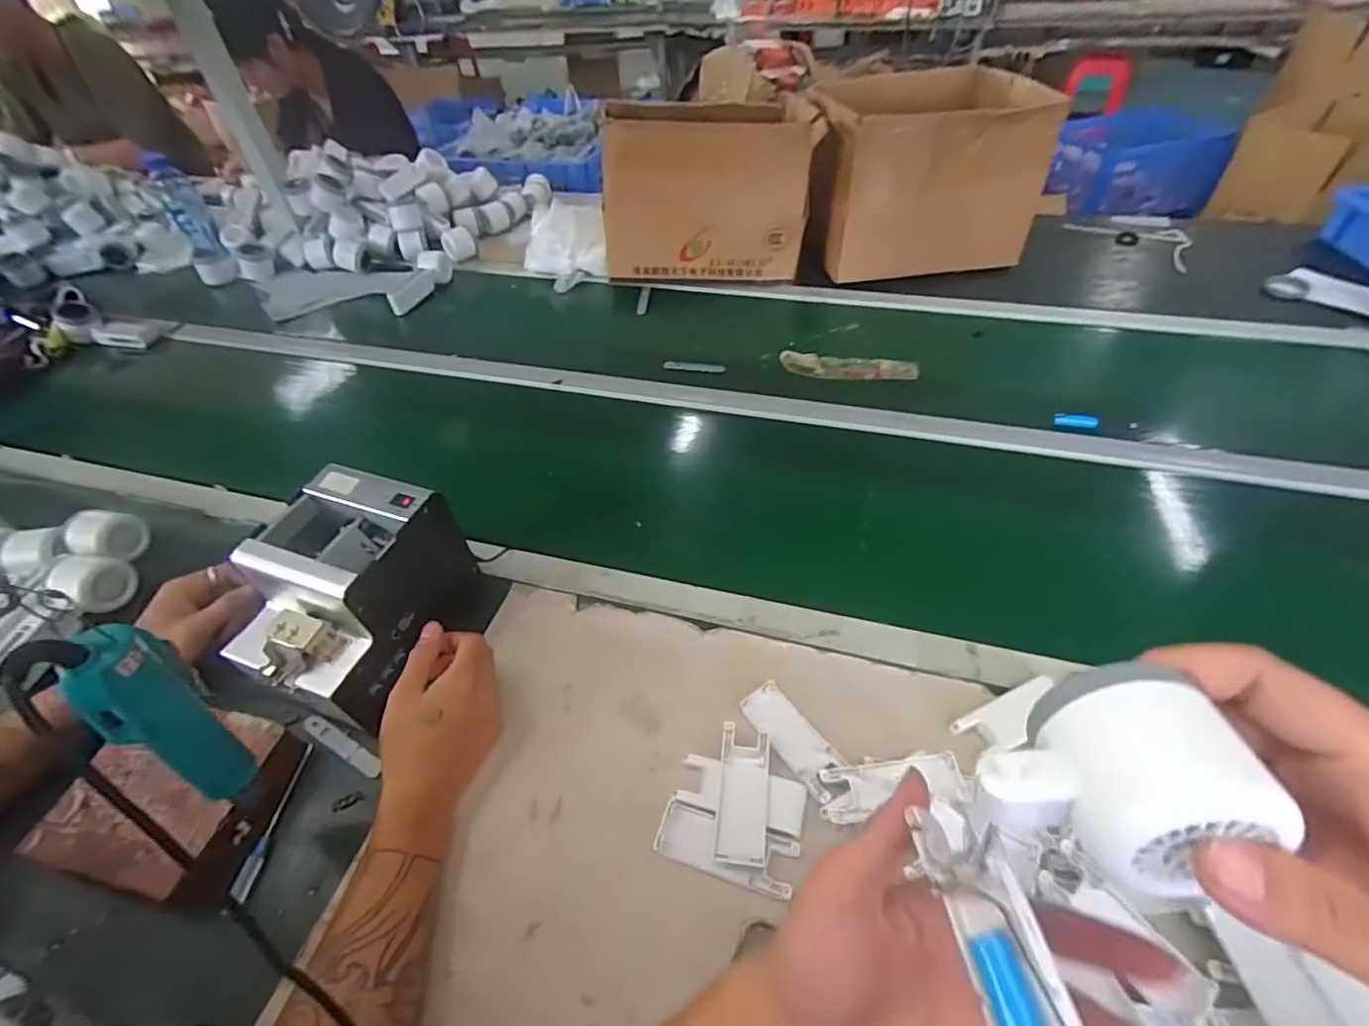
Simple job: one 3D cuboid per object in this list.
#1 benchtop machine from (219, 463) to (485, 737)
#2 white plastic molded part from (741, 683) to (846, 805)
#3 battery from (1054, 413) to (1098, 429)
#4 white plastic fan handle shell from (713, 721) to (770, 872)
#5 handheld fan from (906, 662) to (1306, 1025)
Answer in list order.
[{"bbox_3d":[-0.304,0.077,0.547,0.139,0.147,0.179,12,48,15],"label":"benchtop machine"},{"bbox_3d":[0.093,0.191,0.503,0.039,0.005,0.102,-28,51,-22],"label":"white plastic molded part"},{"bbox_3d":[0.516,-0.123,0.776,0.052,0.018,0.018,3,47,6],"label":"battery"},{"bbox_3d":[0.047,0.223,0.470,0.039,0.018,0.100,2,49,9],"label":"white plastic fan handle shell"},{"bbox_3d":[0.134,0.125,0.210,0.075,0.059,0.146,22,99,24],"label":"handheld fan"}]

